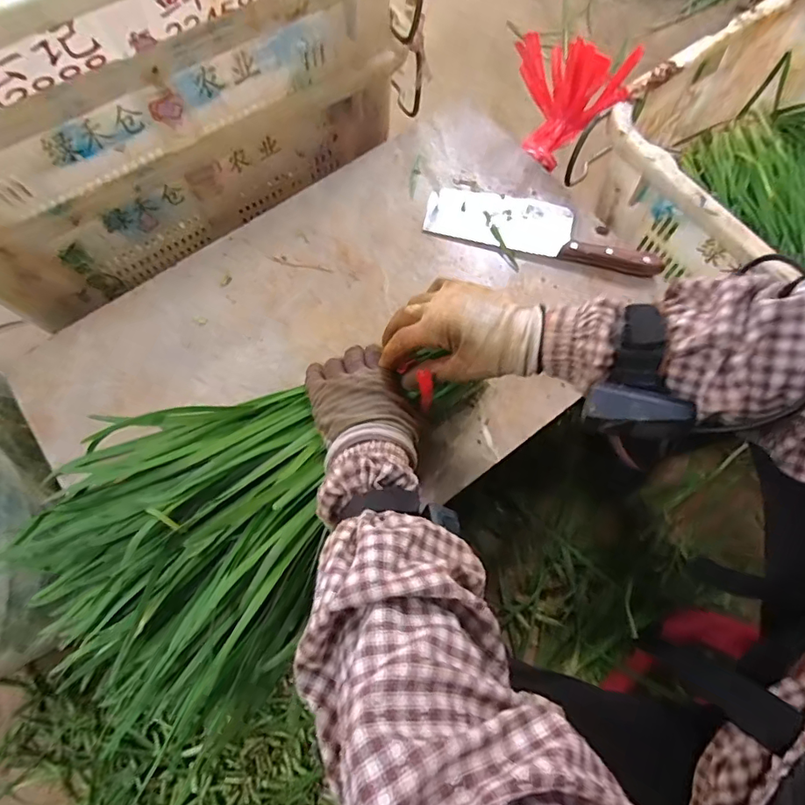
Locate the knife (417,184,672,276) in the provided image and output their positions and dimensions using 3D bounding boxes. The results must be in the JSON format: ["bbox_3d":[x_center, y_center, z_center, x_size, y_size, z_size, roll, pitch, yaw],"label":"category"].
[{"bbox_3d":[0.170,-0.218,0.607,0.279,0.022,0.079,15,71,4],"label":"knife"}]

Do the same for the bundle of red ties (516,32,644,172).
[{"bbox_3d":[0.202,-0.393,0.615,0.079,0.136,0.146,-11,71,-4],"label":"bundle of red ties"}]

